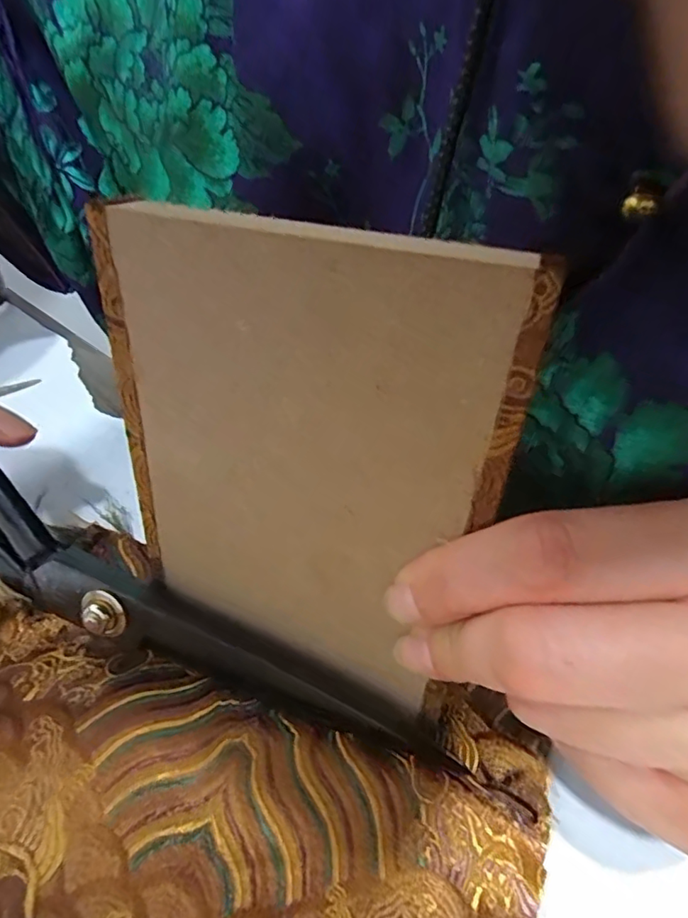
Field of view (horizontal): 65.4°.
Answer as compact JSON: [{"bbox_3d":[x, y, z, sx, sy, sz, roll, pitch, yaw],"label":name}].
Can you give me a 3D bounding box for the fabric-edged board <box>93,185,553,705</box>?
[{"bbox_3d":[-0.013,0.008,0.134,0.094,0.125,0.006,15,35,14],"label":"fabric-edged board"}]

